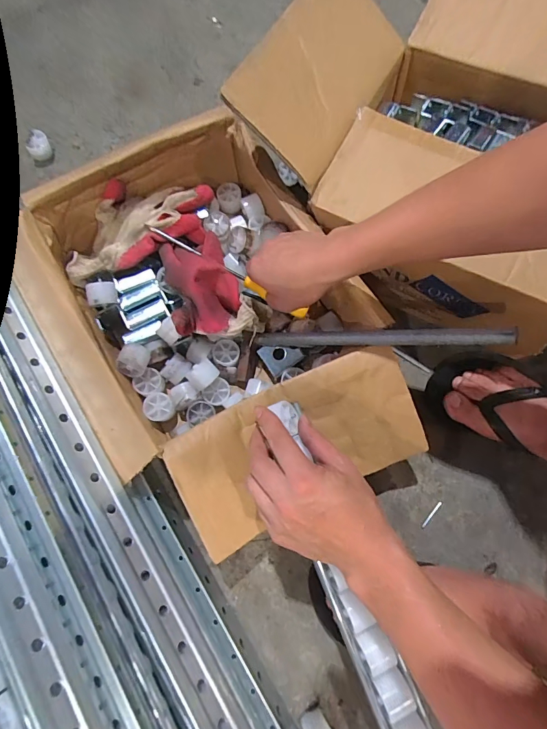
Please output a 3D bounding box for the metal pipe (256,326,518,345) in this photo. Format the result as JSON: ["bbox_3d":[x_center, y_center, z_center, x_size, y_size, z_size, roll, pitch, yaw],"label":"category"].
[{"bbox_3d":[0.097,-0.029,0.417,0.274,0.015,0.016,2,70,35],"label":"metal pipe"}]

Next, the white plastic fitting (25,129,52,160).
[{"bbox_3d":[-0.366,-0.340,0.612,0.034,0.031,0.034,0,73,-1],"label":"white plastic fitting"}]

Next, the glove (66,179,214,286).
[{"bbox_3d":[-0.172,-0.185,0.502,0.199,0.053,0.109,-15,74,-6],"label":"glove"}]

